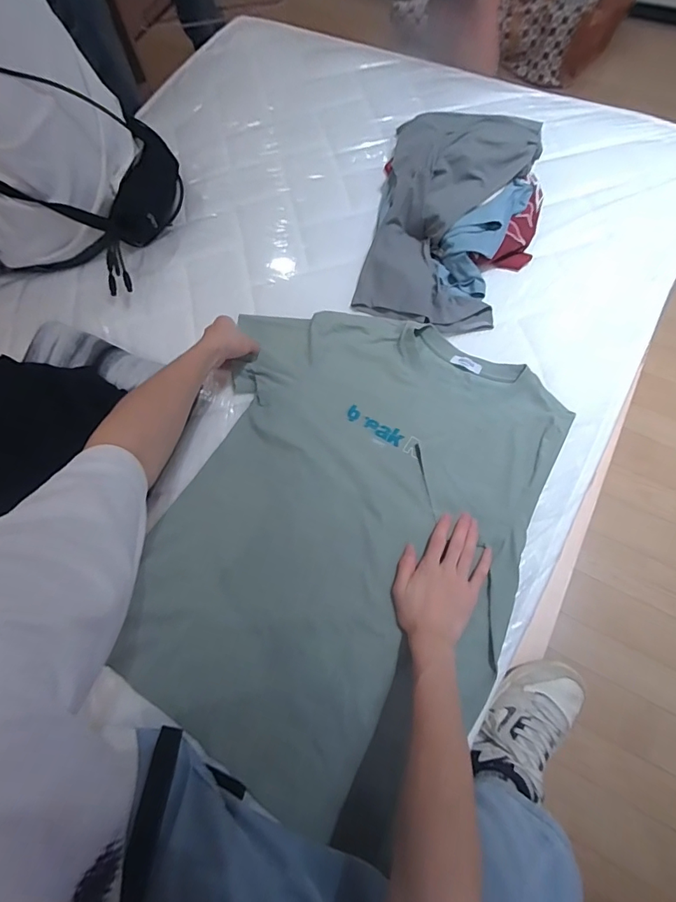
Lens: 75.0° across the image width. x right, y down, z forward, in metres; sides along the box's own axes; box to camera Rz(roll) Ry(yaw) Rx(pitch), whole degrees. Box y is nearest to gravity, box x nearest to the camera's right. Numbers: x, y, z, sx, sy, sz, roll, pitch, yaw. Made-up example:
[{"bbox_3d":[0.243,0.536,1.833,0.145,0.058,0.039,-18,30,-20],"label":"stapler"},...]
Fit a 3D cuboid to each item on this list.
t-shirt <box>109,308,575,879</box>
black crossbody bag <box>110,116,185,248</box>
[{"bbox_3d":[-0.002,0.095,0.587,0.471,0.034,0.611,21,71,11],"label":"t-shirt"},{"bbox_3d":[-0.333,-0.469,0.793,0.099,0.075,0.217,11,85,7],"label":"black crossbody bag"}]

